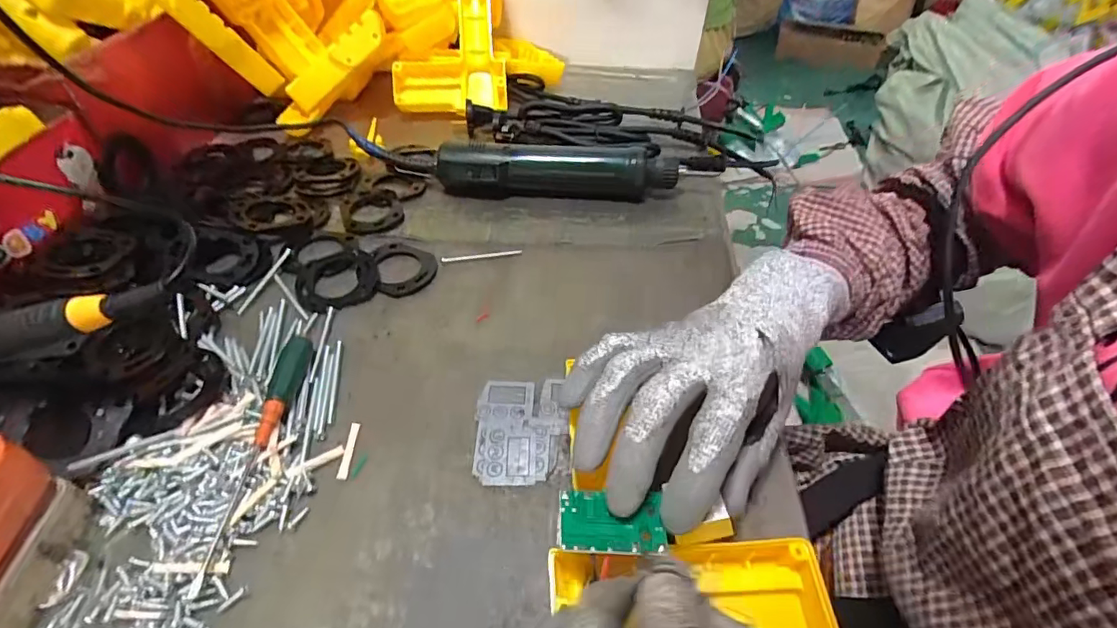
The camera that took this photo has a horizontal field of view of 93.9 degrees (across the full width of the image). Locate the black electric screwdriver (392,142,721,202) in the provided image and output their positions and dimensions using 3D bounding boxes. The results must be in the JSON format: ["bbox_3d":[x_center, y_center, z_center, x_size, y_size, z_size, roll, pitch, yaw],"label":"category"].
[{"bbox_3d":[0.001,-0.125,0.468,0.279,0.039,0.037,4,46,2],"label":"black electric screwdriver"}]

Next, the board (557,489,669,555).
[{"bbox_3d":[0.024,0.091,0.231,0.047,0.006,0.029,3,46,0],"label":"board"}]

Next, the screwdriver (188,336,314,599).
[{"bbox_3d":[-0.166,0.071,0.287,0.016,0.015,0.146,3,46,0],"label":"screwdriver"}]

